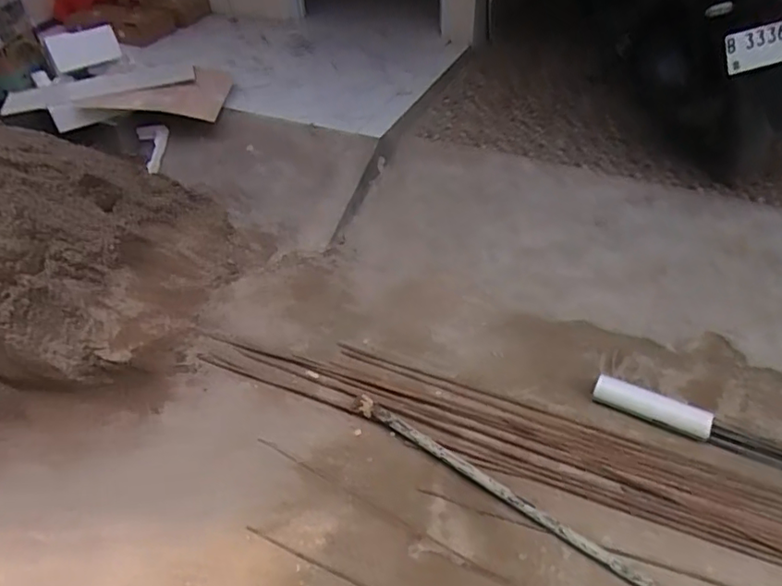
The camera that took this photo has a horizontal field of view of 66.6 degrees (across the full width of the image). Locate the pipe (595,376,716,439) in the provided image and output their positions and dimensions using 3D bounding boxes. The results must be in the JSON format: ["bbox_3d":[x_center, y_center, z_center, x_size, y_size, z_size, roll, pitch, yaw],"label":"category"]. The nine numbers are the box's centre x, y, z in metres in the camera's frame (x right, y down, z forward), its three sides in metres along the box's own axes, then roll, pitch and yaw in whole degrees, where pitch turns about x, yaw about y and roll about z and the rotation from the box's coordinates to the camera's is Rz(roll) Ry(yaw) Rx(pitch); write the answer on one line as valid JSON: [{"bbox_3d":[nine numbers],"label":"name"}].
[{"bbox_3d":[0.732,0.322,1.677,0.313,0.064,0.086,18,46,21],"label":"pipe"}]

